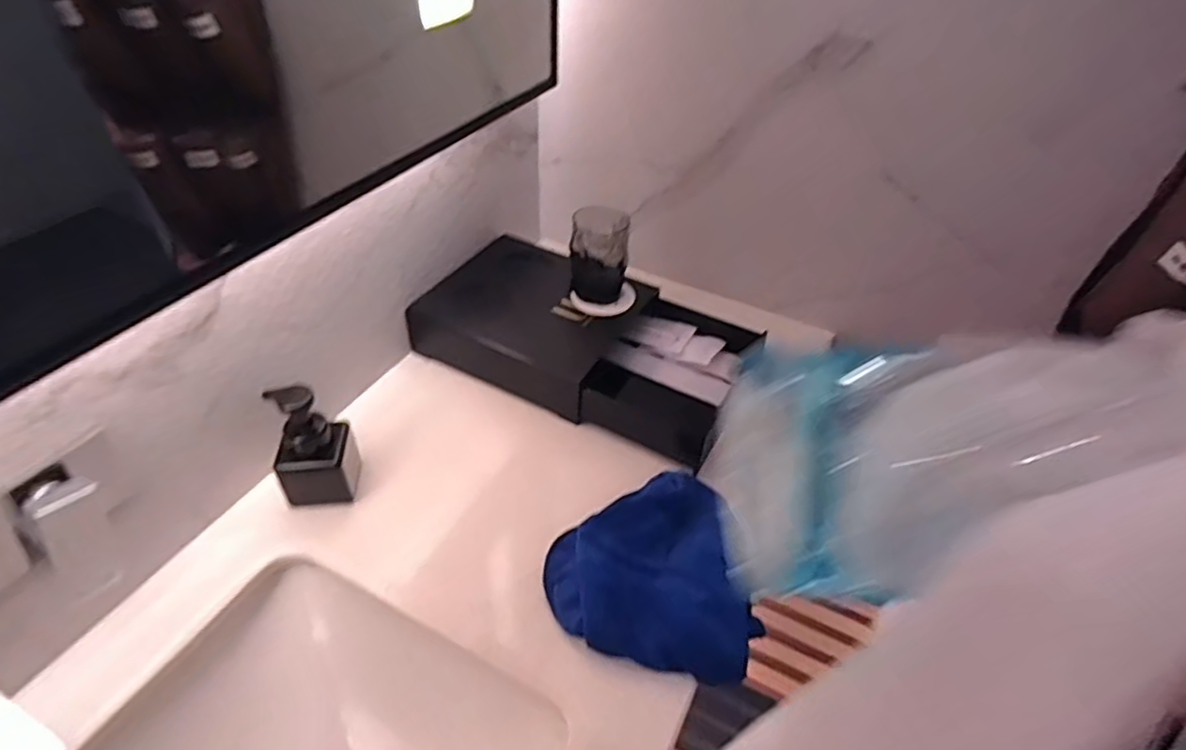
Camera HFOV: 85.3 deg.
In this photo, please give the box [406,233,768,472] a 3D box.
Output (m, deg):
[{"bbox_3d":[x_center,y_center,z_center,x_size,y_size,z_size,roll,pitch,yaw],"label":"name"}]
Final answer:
[{"bbox_3d":[-0.008,-0.046,0.861,0.419,0.089,0.235,21,45,18],"label":"box"}]

